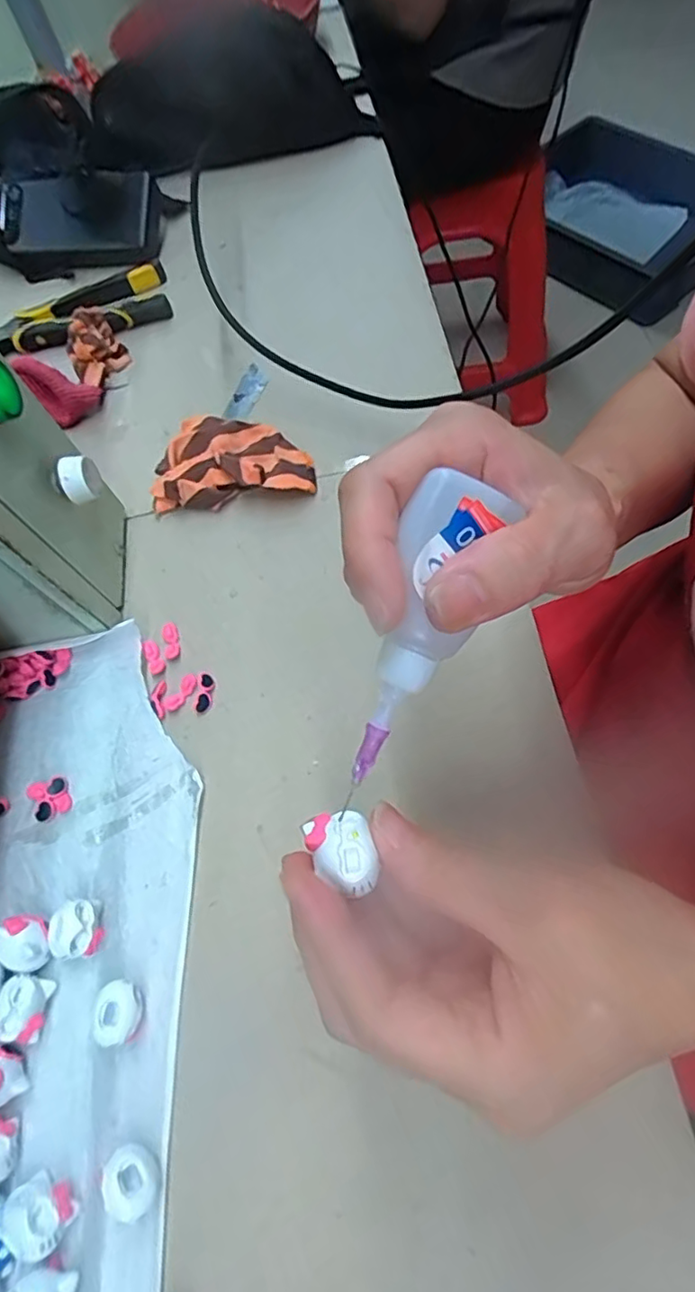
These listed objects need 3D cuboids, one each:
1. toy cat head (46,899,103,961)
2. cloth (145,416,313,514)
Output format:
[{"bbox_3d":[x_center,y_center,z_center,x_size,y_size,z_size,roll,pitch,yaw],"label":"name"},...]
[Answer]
[{"bbox_3d":[-0.128,0.135,0.283,0.018,0.022,0.024,-25,63,-3],"label":"toy cat head"},{"bbox_3d":[-0.078,-0.129,0.421,0.111,0.024,0.071,1,64,10],"label":"cloth"}]

